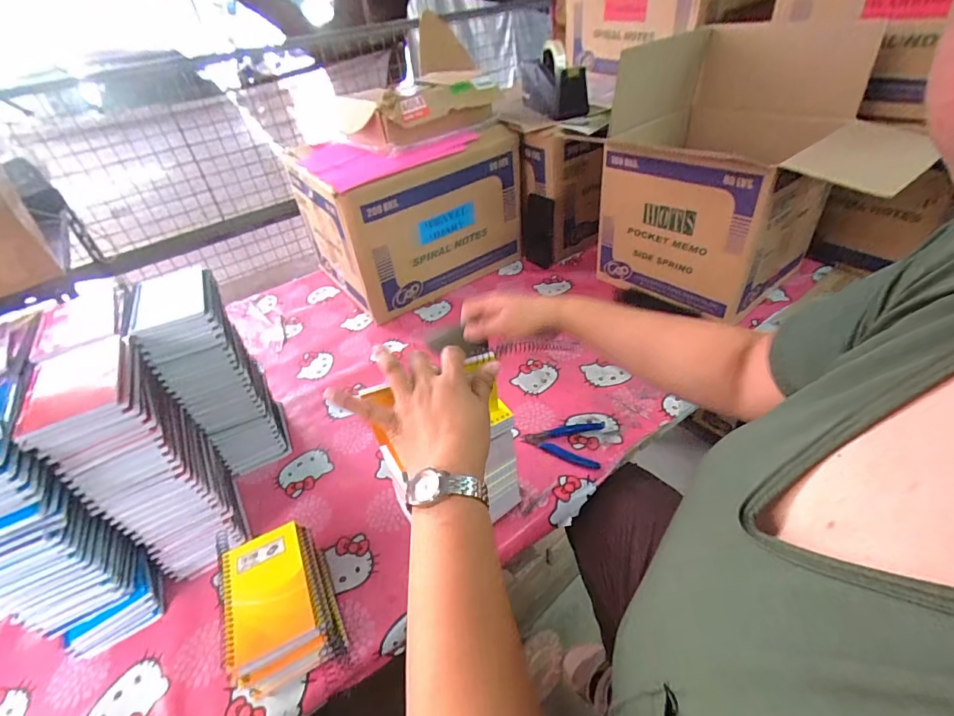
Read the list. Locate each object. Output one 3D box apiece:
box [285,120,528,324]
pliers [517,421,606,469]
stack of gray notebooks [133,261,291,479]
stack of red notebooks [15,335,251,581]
[{"bbox_3d":[-0.145,-0.339,1.046,0.419,0.320,0.269,-29,45,-23],"label":"box"},{"bbox_3d":[0.129,0.122,0.691,0.117,0.006,0.086,8,43,17],"label":"pliers"},{"bbox_3d":[-0.373,0.031,0.659,0.096,0.293,0.111,-24,44,-19],"label":"stack of gray notebooks"},{"bbox_3d":[-0.394,0.128,0.546,0.097,0.259,0.136,-28,45,-22],"label":"stack of red notebooks"}]

